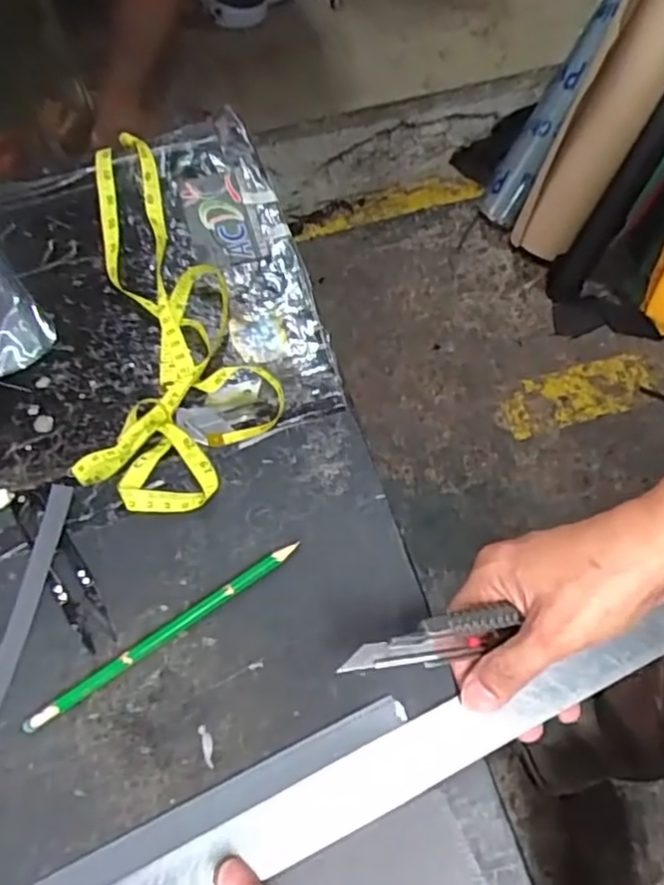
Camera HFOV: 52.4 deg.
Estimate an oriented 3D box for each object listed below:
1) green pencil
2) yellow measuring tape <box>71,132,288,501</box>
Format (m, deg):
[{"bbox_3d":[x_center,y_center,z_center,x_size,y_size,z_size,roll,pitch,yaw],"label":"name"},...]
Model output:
[{"bbox_3d":[-0.089,0.103,0.366,0.165,0.008,0.008,-33,68,-14],"label":"green pencil"},{"bbox_3d":[-0.109,-0.105,0.475,0.122,0.028,0.332,-7,64,-3],"label":"yellow measuring tape"}]

